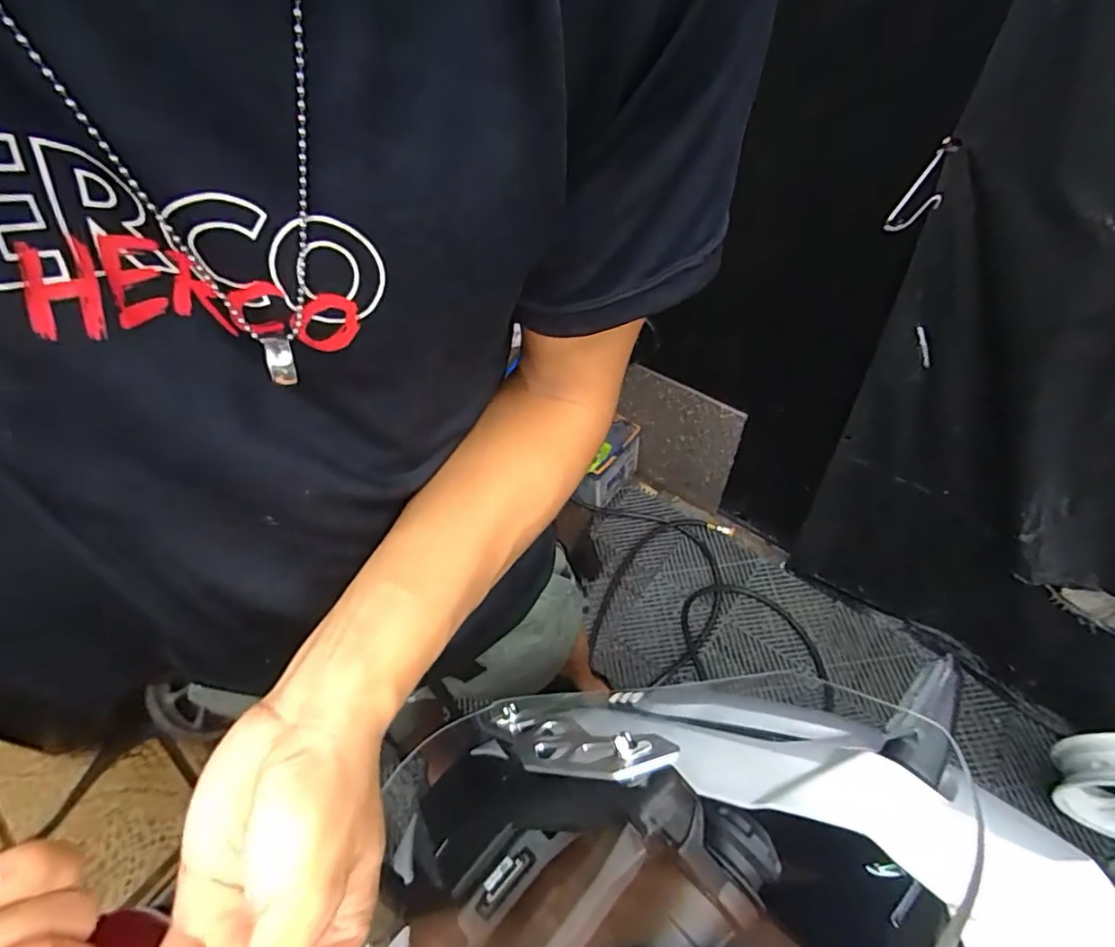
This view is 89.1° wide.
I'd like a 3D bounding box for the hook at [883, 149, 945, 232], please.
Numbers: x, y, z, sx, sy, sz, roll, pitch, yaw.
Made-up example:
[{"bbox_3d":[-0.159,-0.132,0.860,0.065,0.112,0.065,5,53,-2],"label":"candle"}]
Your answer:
[{"bbox_3d":[0.497,-0.387,0.794,0.009,0.116,0.066,-2,90,-6],"label":"hook"}]

